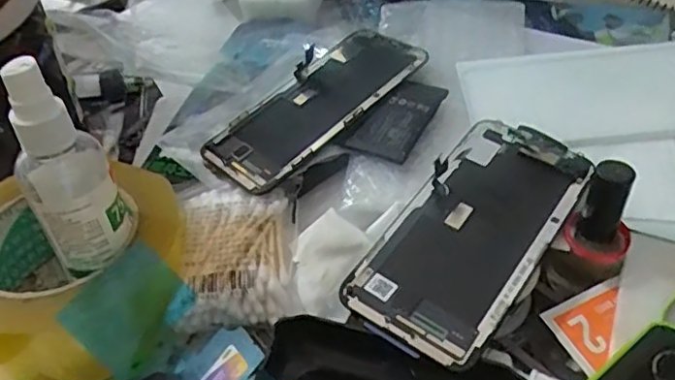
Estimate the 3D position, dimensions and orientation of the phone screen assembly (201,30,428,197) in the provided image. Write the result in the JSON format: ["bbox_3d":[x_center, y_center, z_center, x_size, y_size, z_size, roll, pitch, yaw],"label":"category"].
[{"bbox_3d":[-0.014,-0.054,0.378,0.144,0.008,0.067,-40,44,-19],"label":"phone screen assembly"}]

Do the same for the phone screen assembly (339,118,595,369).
[{"bbox_3d":[0.066,0.017,0.298,0.068,0.008,0.136,27,57,28],"label":"phone screen assembly"}]

